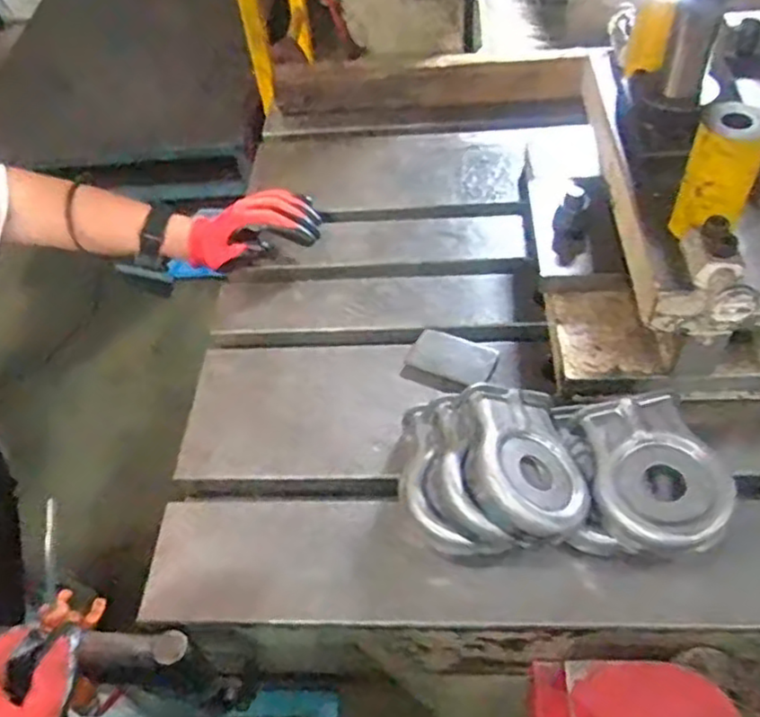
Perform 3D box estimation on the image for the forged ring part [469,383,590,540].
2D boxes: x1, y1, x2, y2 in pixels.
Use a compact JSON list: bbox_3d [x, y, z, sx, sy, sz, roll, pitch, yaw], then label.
[{"bbox_3d":[0.110,0.085,0.544,0.090,0.042,0.124,9,49,-23],"label":"forged ring part"}]

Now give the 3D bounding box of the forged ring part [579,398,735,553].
[{"bbox_3d":[0.213,0.087,0.525,0.093,0.030,0.121,-9,50,-2],"label":"forged ring part"}]

